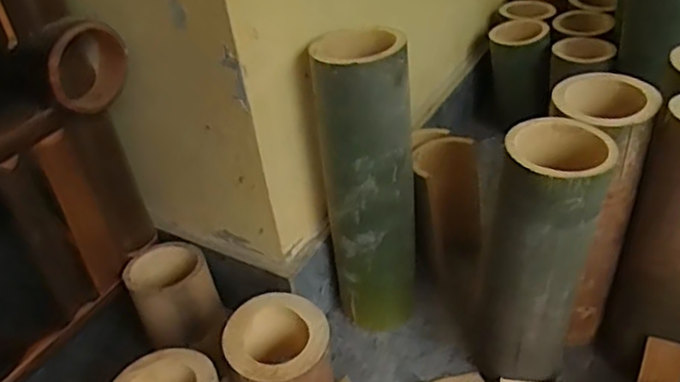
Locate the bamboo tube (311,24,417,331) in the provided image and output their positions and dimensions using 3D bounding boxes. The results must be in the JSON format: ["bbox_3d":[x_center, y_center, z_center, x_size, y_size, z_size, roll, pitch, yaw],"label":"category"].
[{"bbox_3d":[0.030,-0.006,0.666,0.088,0.314,0.085,-9,35,-2],"label":"bamboo tube"}]

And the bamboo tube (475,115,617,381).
[{"bbox_3d":[0.180,0.072,0.577,0.092,0.269,0.082,12,39,25],"label":"bamboo tube"}]

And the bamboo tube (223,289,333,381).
[{"bbox_3d":[-0.056,0.151,0.565,0.089,0.070,0.093,-5,35,3],"label":"bamboo tube"}]

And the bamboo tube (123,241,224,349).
[{"bbox_3d":[-0.179,0.111,0.683,0.083,0.072,0.092,-23,38,-22],"label":"bamboo tube"}]

